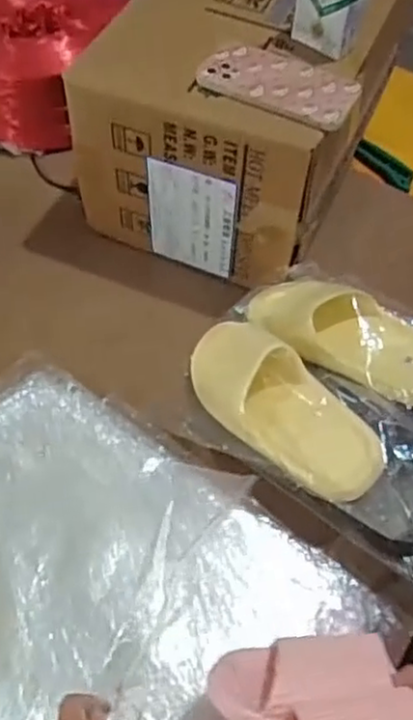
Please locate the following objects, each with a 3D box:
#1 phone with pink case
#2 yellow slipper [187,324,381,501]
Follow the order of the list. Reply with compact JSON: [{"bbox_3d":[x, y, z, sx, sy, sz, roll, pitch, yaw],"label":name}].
[{"bbox_3d":[0.075,-0.288,0.712,0.160,0.012,0.089,22,57,11],"label":"phone with pink case"},{"bbox_3d":[0.069,0.042,0.713,0.104,0.064,0.267,-49,52,0],"label":"yellow slipper"}]

